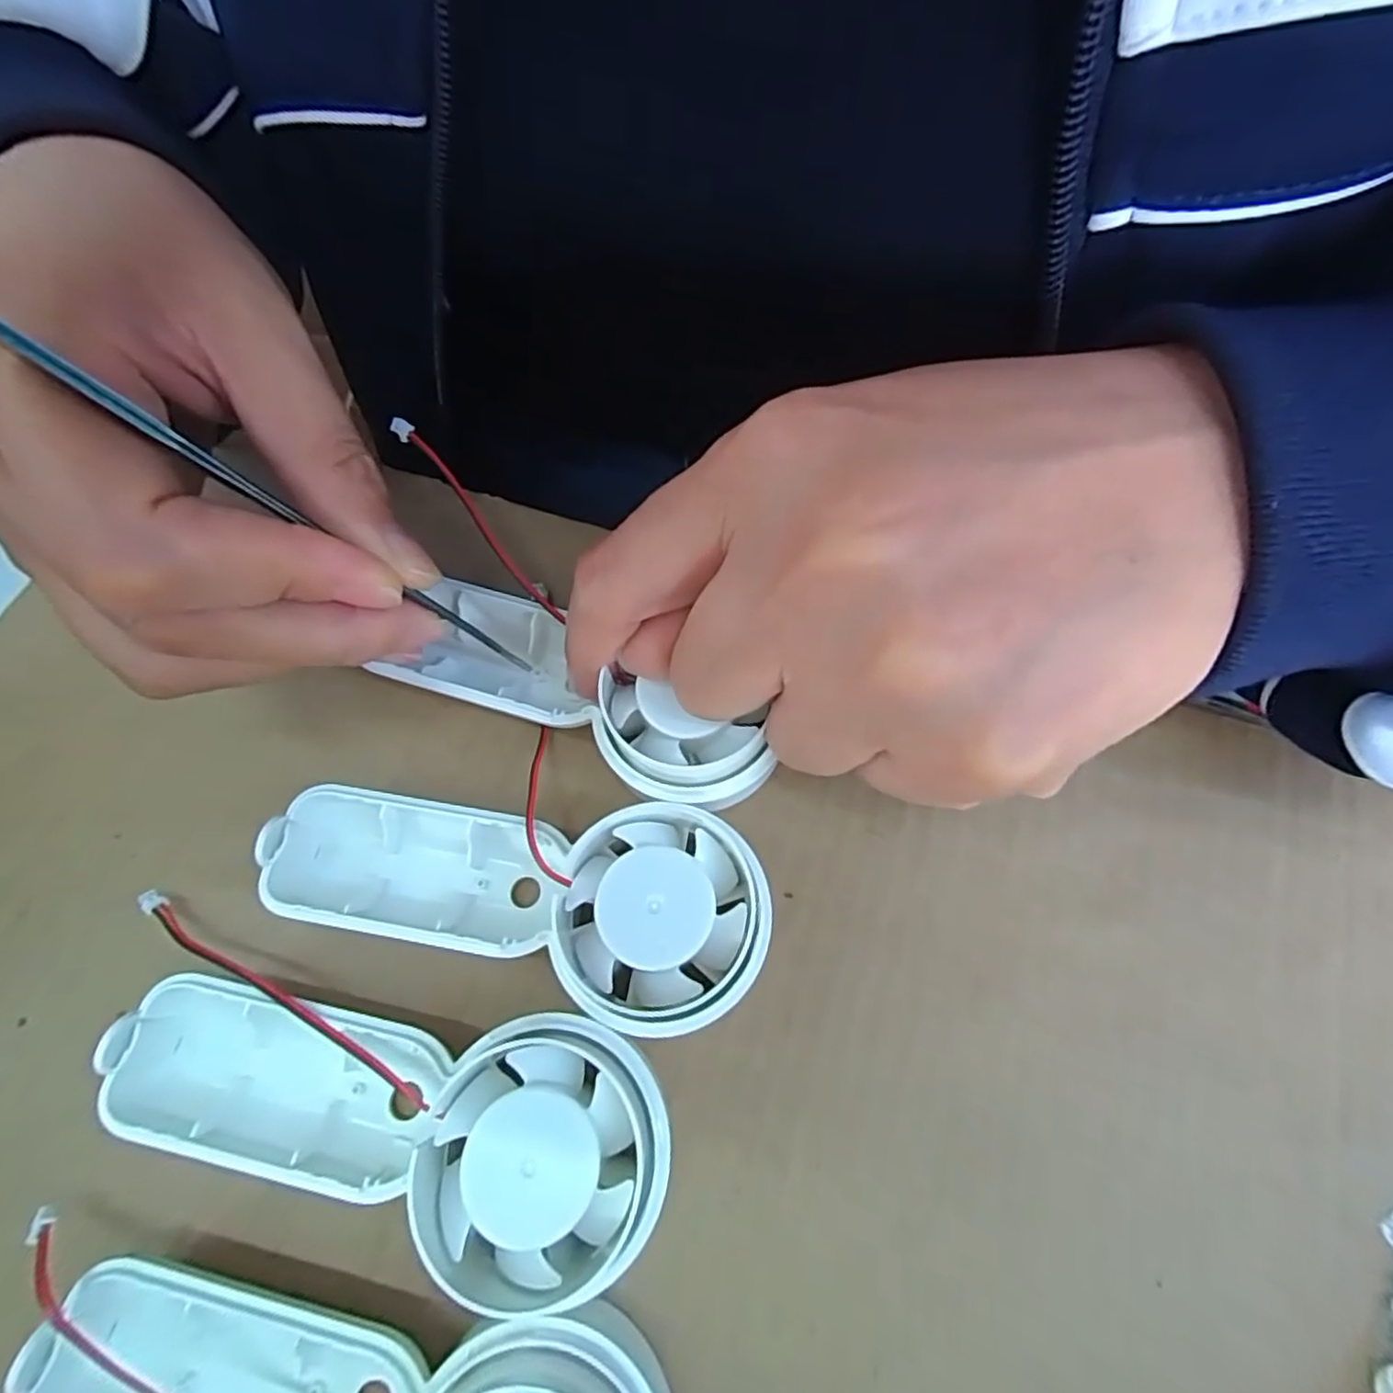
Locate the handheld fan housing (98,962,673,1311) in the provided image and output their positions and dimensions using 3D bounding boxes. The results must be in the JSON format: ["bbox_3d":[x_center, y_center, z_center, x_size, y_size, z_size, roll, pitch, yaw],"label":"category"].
[{"bbox_3d":[-0.062,0.084,0.136,0.109,0.027,0.042,4,68,4],"label":"handheld fan housing"}]

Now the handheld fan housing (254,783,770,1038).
[{"bbox_3d":[-0.040,0.040,0.154,0.109,0.026,0.043,13,66,6],"label":"handheld fan housing"}]

